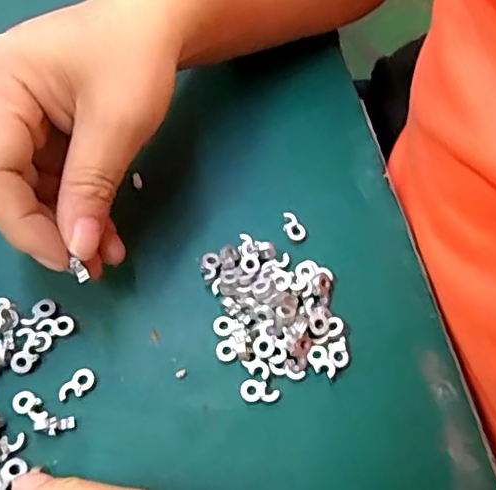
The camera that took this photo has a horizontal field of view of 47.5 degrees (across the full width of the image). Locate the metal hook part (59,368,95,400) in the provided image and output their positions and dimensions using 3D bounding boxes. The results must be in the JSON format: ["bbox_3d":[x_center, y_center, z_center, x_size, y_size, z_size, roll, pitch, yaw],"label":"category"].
[{"bbox_3d":[-0.071,0.057,0.232,0.016,0.004,0.009,-40,70,-21],"label":"metal hook part"}]

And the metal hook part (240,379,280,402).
[{"bbox_3d":[0.005,0.060,0.233,0.016,0.004,0.009,2,61,-1],"label":"metal hook part"}]

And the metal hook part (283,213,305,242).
[{"bbox_3d":[0.021,-0.009,0.270,0.008,0.004,0.015,-25,65,-15],"label":"metal hook part"}]

